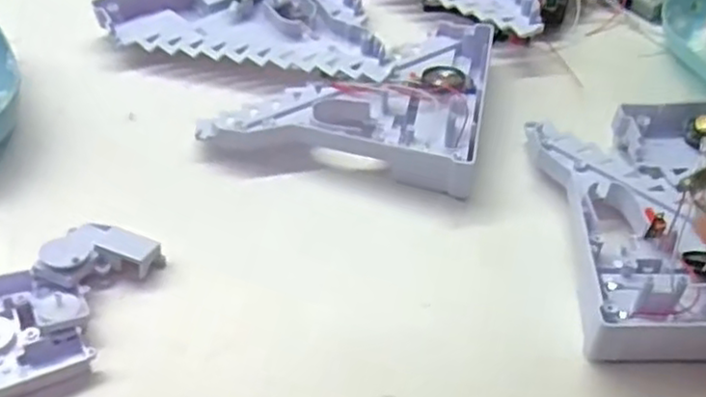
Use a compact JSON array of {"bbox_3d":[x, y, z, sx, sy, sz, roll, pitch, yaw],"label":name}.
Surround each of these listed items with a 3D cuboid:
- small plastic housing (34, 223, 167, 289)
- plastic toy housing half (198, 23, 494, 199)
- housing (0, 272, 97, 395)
[{"bbox_3d":[-0.121,0.030,0.346,0.049,0.021,0.040,11,46,7],"label":"small plastic housing"},{"bbox_3d":[0.005,-0.068,0.444,0.149,0.030,0.130,10,46,6],"label":"plastic toy housing half"},{"bbox_3d":[-0.144,0.058,0.319,0.049,0.017,0.057,-14,48,-16],"label":"housing"}]

